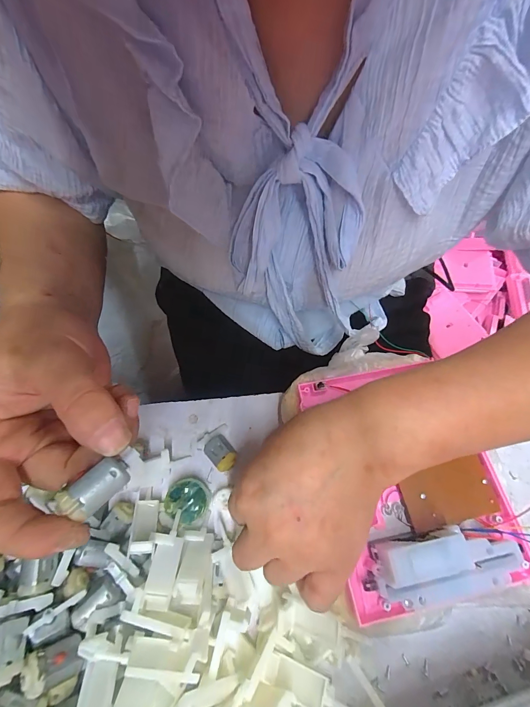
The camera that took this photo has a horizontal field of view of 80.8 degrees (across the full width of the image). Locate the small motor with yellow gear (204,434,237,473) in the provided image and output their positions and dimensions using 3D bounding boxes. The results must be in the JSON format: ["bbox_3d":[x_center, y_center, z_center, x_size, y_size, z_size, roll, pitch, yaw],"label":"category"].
[{"bbox_3d":[-0.037,0.085,0.265,0.020,0.017,0.029,-40,73,-19],"label":"small motor with yellow gear"}]

